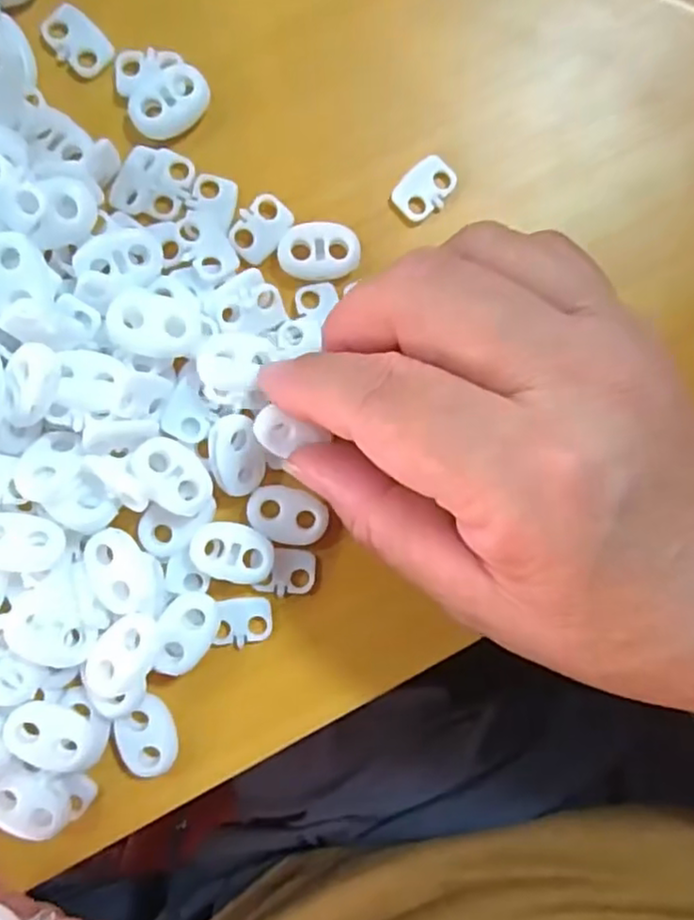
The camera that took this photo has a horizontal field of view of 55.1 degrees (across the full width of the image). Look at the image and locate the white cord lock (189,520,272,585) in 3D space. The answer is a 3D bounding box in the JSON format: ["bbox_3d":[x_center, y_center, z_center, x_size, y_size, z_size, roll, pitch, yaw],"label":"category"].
[{"bbox_3d":[-0.031,0.025,0.177,0.022,0.006,0.015,16,89,-6],"label":"white cord lock"}]

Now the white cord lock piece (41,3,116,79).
[{"bbox_3d":[-0.071,-0.111,0.176,0.018,0.004,0.013,43,86,-4],"label":"white cord lock piece"}]

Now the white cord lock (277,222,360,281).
[{"bbox_3d":[-0.007,-0.057,0.179,0.021,0.004,0.016,-2,90,-6],"label":"white cord lock"}]

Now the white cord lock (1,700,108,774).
[{"bbox_3d":[-0.075,0.071,0.169,0.024,0.005,0.015,12,89,-6],"label":"white cord lock"}]

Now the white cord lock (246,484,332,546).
[{"bbox_3d":[-0.016,0.015,0.180,0.022,0.004,0.014,12,89,-6],"label":"white cord lock"}]

